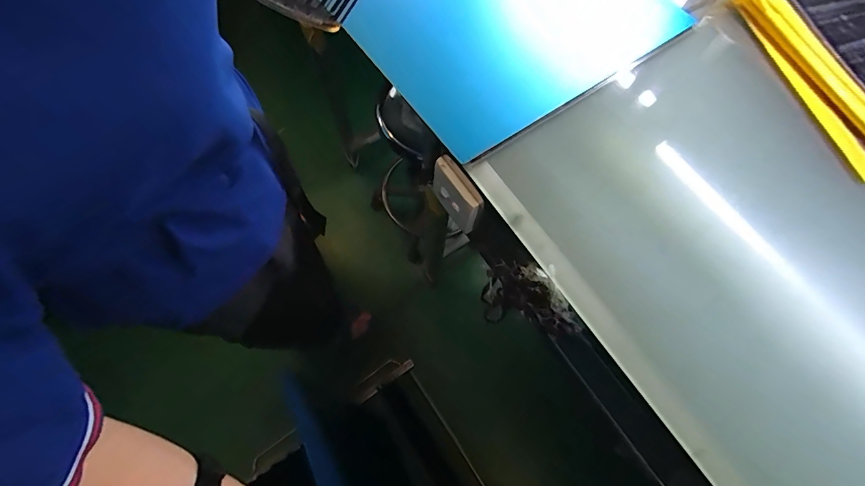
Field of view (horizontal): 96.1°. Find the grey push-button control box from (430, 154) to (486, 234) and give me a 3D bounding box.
[{"bbox_3d":[0.032,-0.066,0.534,0.027,0.073,0.088,-32,73,-12],"label":"grey push-button control box"}]

